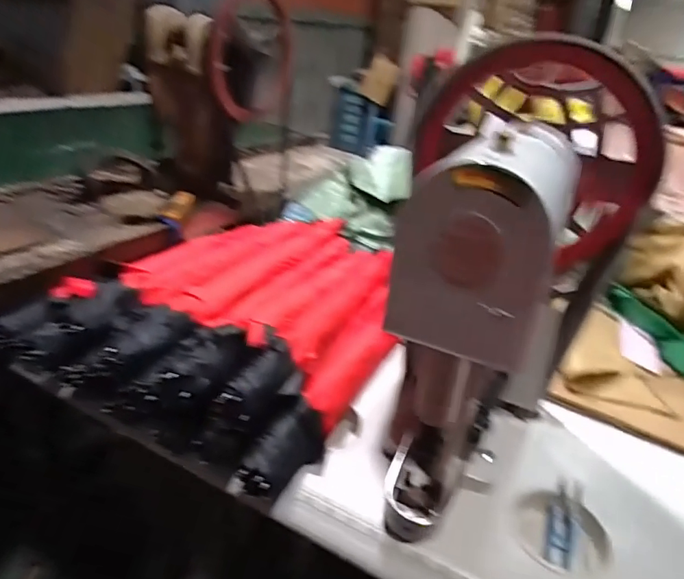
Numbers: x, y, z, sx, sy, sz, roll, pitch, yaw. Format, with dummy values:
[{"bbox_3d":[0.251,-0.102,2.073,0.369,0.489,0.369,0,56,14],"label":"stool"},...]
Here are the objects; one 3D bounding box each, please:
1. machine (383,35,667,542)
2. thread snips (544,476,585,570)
[{"bbox_3d":[0.142,-0.009,0.528,0.248,0.429,0.310,21,31,25],"label":"machine"},{"bbox_3d":[0.244,0.252,0.547,0.031,0.012,0.100,18,50,21],"label":"thread snips"}]

